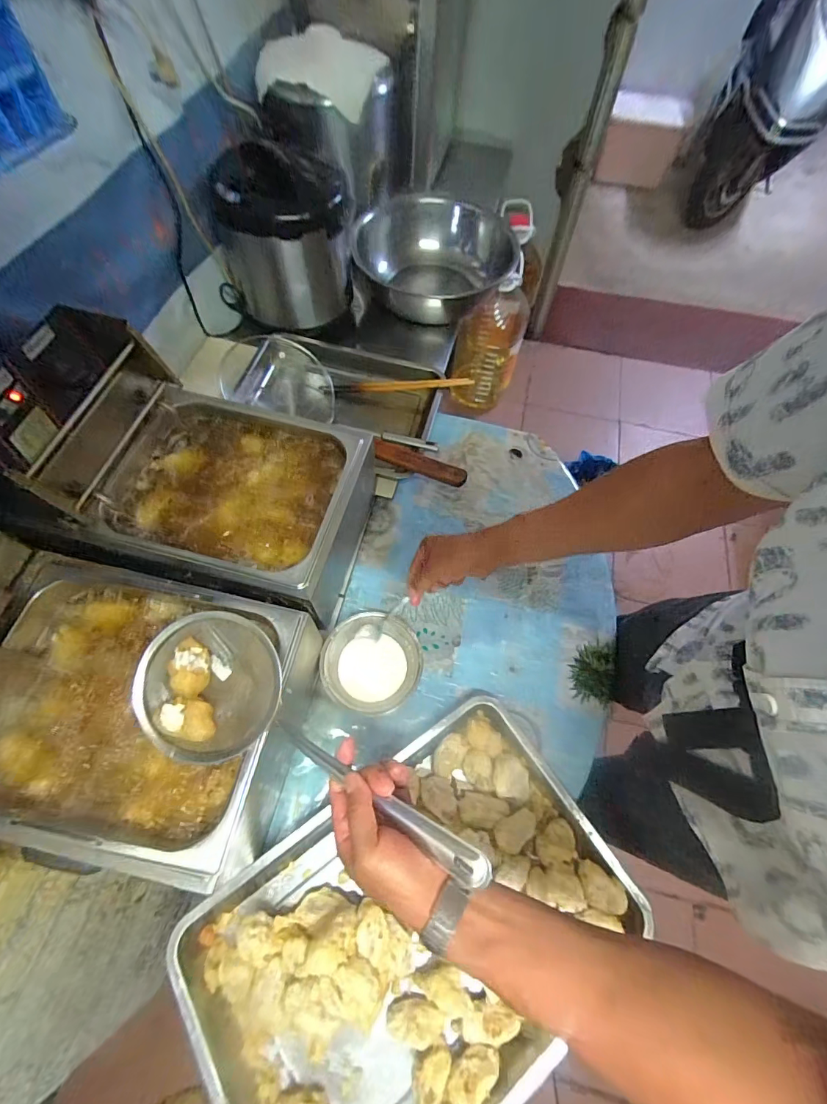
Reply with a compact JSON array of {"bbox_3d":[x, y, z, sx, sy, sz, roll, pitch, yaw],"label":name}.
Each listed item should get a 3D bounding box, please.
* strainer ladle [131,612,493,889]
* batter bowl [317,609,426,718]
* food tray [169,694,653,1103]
[{"bbox_3d":[-0.106,0.182,0.408,0.373,0.069,0.147,20,65,20],"label":"strainer ladle"},{"bbox_3d":[-0.063,0.172,0.645,0.143,0.053,0.142,1,64,-1],"label":"batter bowl"},{"bbox_3d":[0.008,0.453,0.504,0.503,0.077,0.345,-32,69,-16],"label":"food tray"}]

